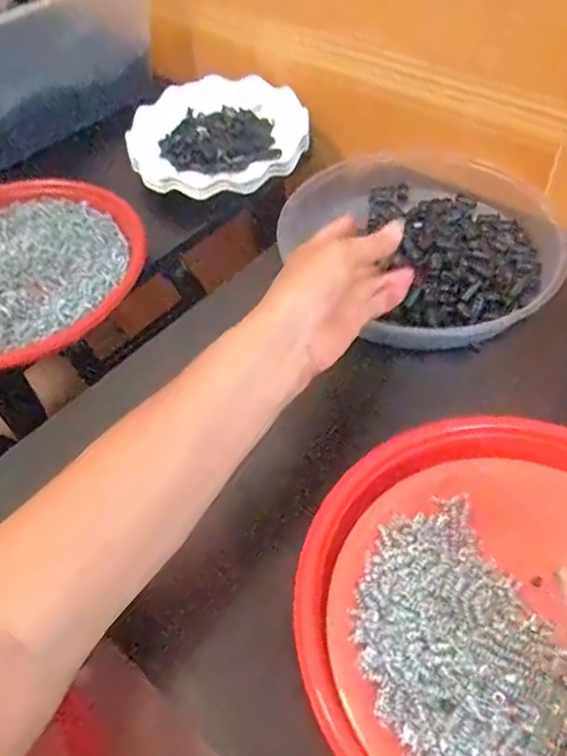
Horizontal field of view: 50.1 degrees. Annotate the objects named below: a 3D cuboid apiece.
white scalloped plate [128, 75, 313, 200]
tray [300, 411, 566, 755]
[{"bbox_3d":[-0.071,-0.261,0.643,0.182,0.019,0.189,-18,52,-10],"label":"white scalloped plate"},{"bbox_3d":[0.123,0.123,0.329,0.216,0.023,0.238,25,57,23],"label":"tray"}]

